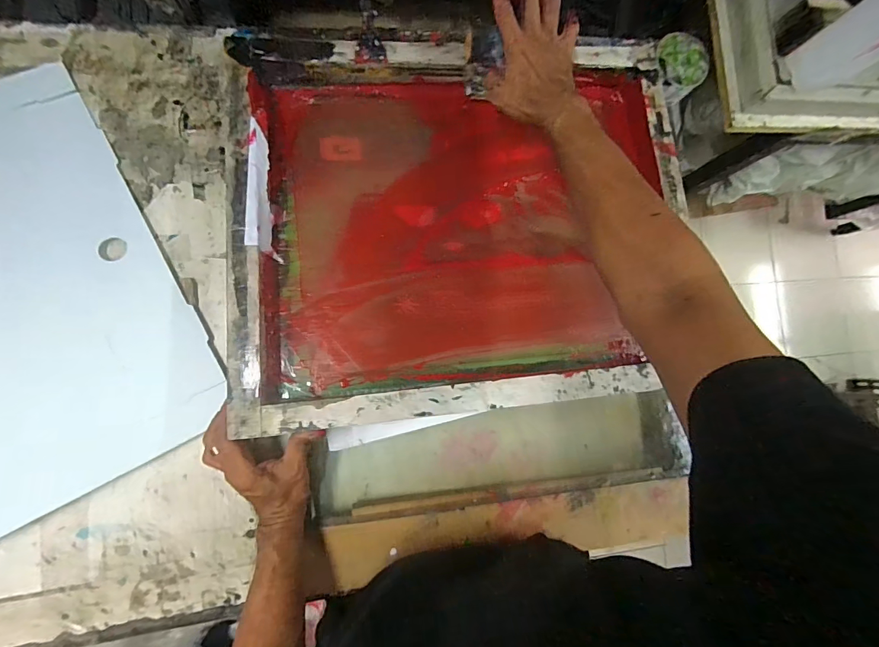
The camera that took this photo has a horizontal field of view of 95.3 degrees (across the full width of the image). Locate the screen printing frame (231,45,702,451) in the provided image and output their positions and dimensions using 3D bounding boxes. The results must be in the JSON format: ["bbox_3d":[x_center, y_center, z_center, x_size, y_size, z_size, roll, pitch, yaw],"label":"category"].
[{"bbox_3d":[0.038,-0.125,0.489,0.523,0.056,0.443,-5,82,-9],"label":"screen printing frame"}]

